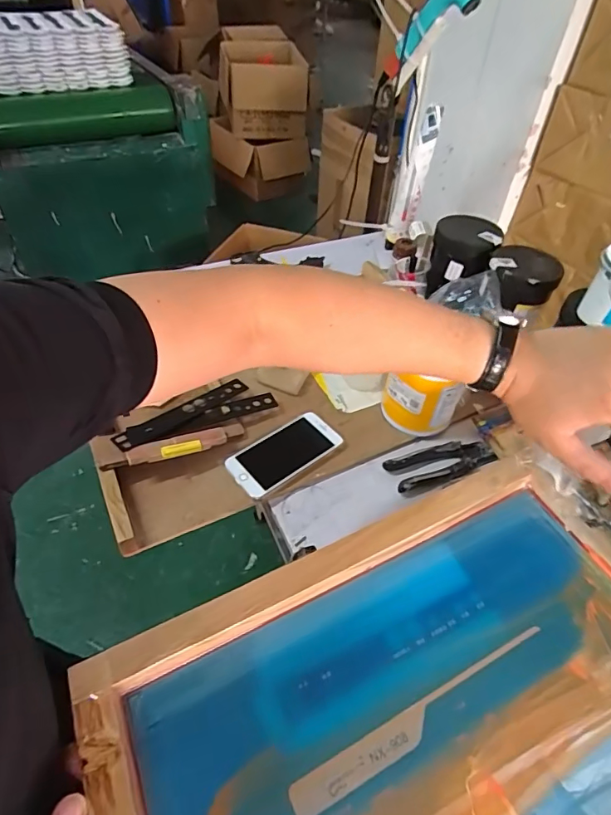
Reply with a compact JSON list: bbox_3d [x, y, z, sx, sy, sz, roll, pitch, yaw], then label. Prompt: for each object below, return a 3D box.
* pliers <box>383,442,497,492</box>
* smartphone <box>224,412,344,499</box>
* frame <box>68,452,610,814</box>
[{"bbox_3d":[0.188,0.078,0.650,0.156,0.022,0.054,-14,49,-16],"label":"pliers"},{"bbox_3d":[-0.027,0.061,0.643,0.156,0.006,0.079,-29,54,-27],"label":"smartphone"},{"bbox_3d":[0.094,0.239,0.365,0.474,0.050,0.299,-19,50,-20],"label":"frame"}]

